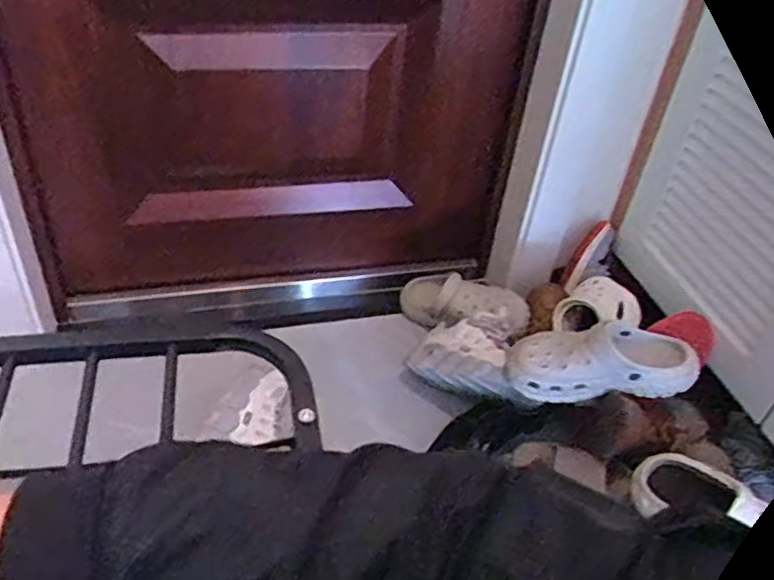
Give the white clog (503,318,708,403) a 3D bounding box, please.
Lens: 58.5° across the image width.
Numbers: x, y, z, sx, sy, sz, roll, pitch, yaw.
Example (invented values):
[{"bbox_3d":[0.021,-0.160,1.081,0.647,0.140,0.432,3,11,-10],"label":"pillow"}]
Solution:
[{"bbox_3d":[0.313,0.103,1.016,0.266,0.083,0.101,3,41,-5],"label":"white clog"}]

